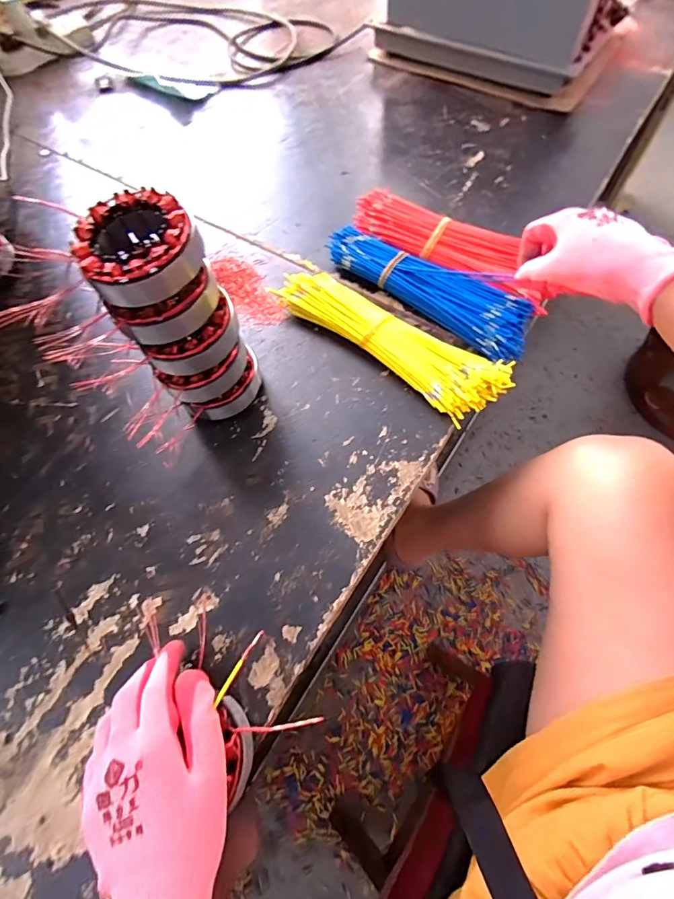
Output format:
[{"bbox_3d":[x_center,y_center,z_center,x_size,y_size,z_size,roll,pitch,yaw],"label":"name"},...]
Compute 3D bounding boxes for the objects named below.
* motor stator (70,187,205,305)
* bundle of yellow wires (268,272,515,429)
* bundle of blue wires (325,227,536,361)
[{"bbox_3d":[-0.145,-0.148,0.318,0.086,0.035,0.083,-24,66,-7],"label":"motor stator"},{"bbox_3d":[0.055,-0.125,0.470,0.261,0.033,0.074,36,72,18],"label":"bundle of yellow wires"},{"bbox_3d":[0.106,-0.191,0.497,0.251,0.027,0.076,35,72,18],"label":"bundle of blue wires"}]

